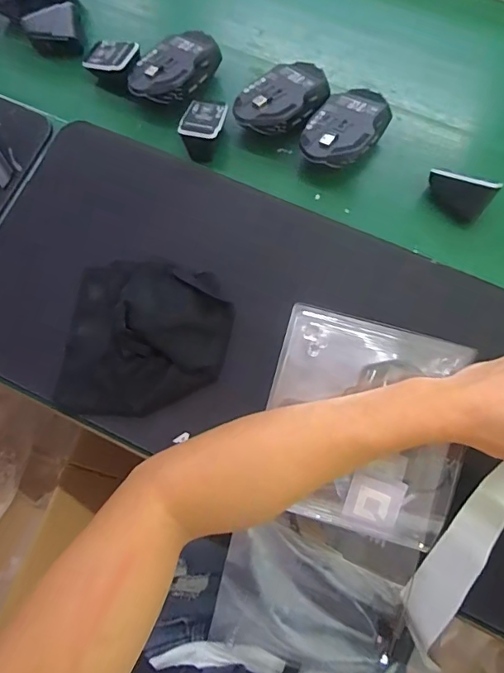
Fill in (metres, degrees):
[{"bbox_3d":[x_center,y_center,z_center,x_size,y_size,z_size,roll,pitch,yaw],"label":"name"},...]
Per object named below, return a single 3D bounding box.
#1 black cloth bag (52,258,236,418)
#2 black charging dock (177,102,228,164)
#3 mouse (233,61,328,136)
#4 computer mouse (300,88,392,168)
[{"bbox_3d":[-0.107,0.001,0.468,0.162,0.025,0.155,8,75,3],"label":"black cloth bag"},{"bbox_3d":[-0.054,-0.235,0.532,0.049,0.050,0.053,10,75,3],"label":"black charging dock"},{"bbox_3d":[0.031,-0.267,0.533,0.118,0.049,0.074,-33,77,-8],"label":"mouse"},{"bbox_3d":[0.101,-0.226,0.522,0.073,0.049,0.113,37,78,10],"label":"computer mouse"}]

